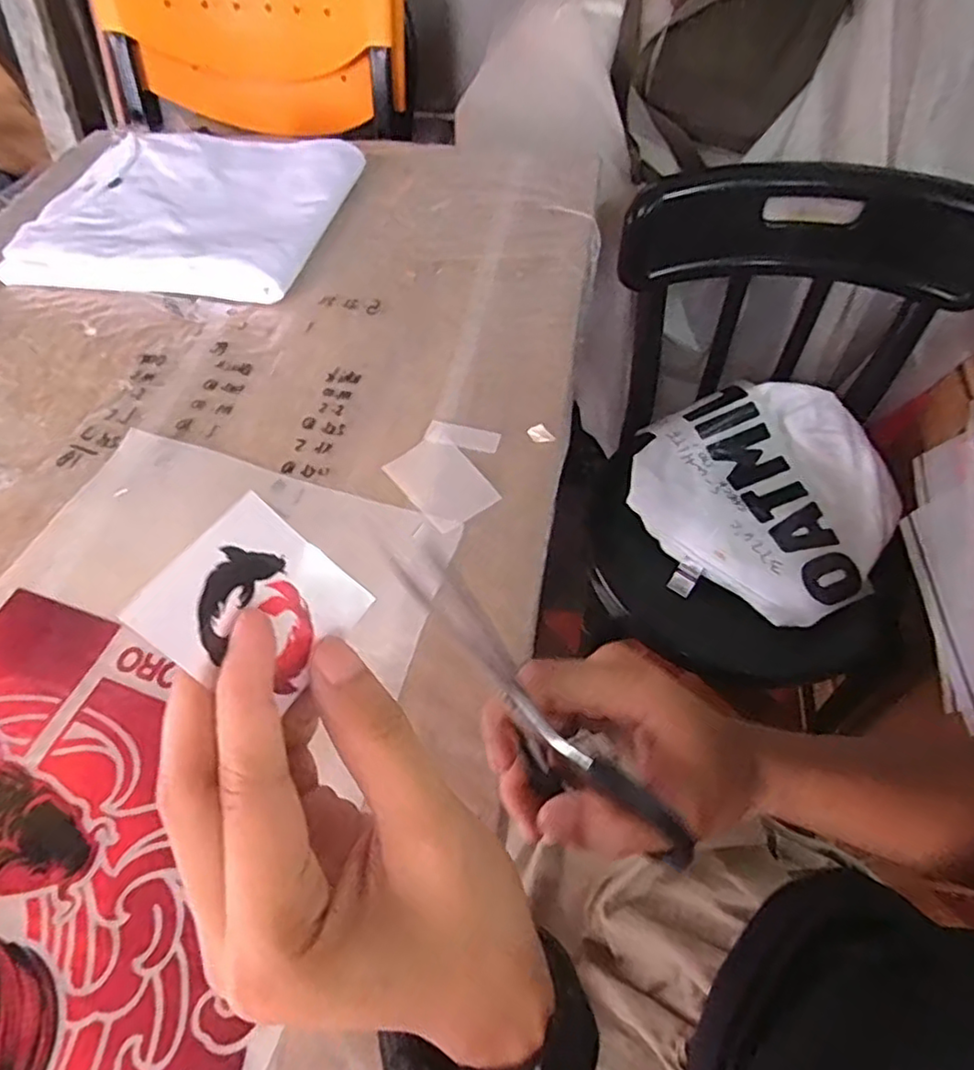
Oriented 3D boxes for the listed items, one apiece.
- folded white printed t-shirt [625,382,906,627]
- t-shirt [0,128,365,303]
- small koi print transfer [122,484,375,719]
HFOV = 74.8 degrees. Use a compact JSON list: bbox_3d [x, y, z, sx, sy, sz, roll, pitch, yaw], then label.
[{"bbox_3d":[0.338,-0.053,0.775,0.309,0.076,0.291,21,60,14],"label":"folded white printed t-shirt"},{"bbox_3d":[-0.263,-0.296,0.571,0.263,0.029,0.221,8,58,7],"label":"t-shirt"},{"bbox_3d":[-0.063,0.020,0.179,0.004,0.052,0.047,-2,47,45],"label":"small koi print transfer"}]

